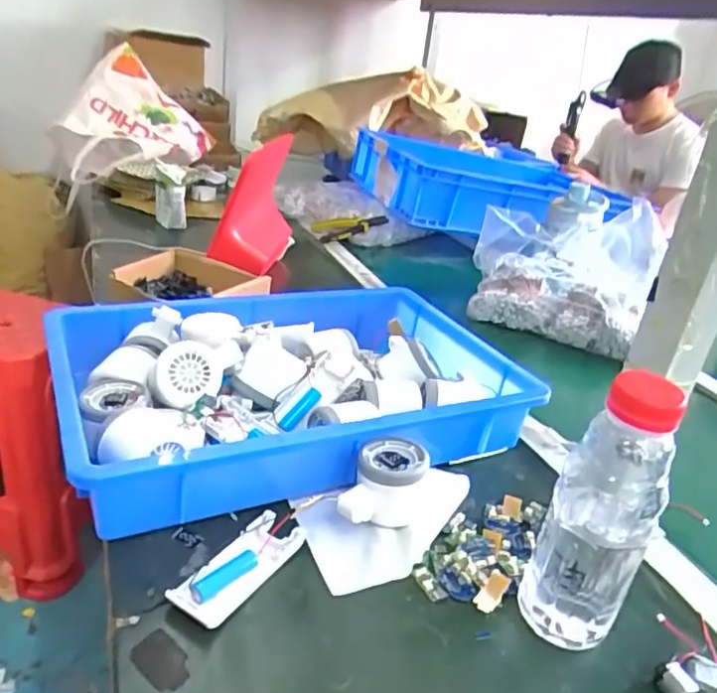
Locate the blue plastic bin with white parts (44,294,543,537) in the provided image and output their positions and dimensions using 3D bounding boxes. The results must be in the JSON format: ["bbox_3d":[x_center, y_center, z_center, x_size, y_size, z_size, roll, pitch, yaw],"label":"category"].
[{"bbox_3d":[-0.062,0.036,0.611,0.433,0.090,0.283,-6,29,-27],"label":"blue plastic bin with white parts"}]

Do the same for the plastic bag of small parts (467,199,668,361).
[{"bbox_3d":[0.312,-0.126,0.943,0.263,0.185,0.151,19,28,22],"label":"plastic bag of small parts"}]

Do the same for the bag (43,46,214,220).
[{"bbox_3d":[-0.492,-0.477,1.367,0.367,0.306,0.206,-14,33,-37],"label":"bag"}]

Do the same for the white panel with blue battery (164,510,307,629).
[{"bbox_3d":[-0.084,0.153,0.429,0.036,0.015,0.102,22,29,27],"label":"white panel with blue battery"}]

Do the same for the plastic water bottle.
[{"bbox_3d":[0.155,0.109,0.391,0.063,0.197,0.054,19,28,23],"label":"plastic water bottle"}]

